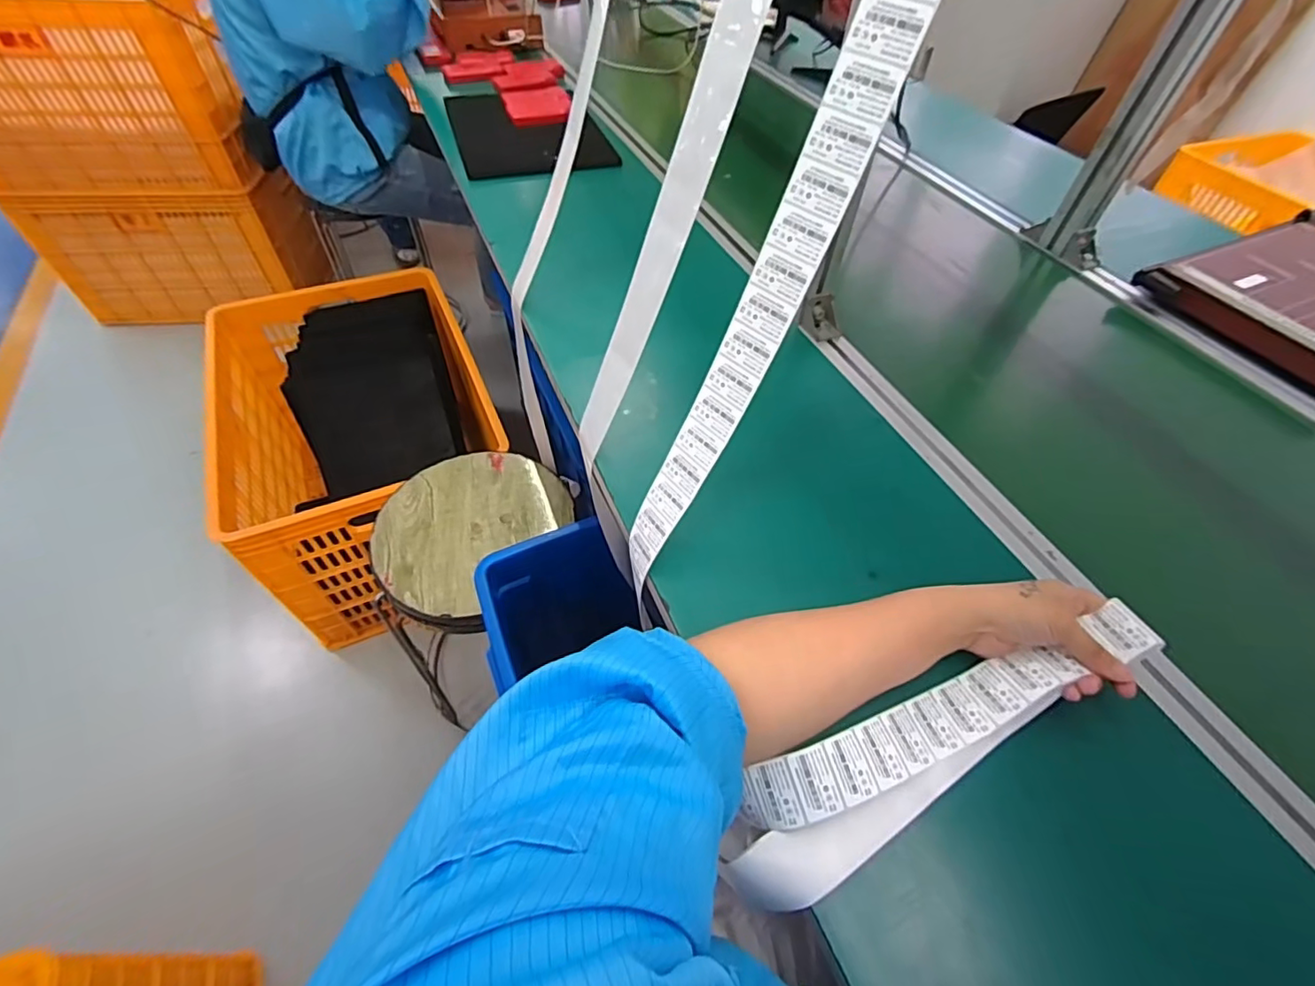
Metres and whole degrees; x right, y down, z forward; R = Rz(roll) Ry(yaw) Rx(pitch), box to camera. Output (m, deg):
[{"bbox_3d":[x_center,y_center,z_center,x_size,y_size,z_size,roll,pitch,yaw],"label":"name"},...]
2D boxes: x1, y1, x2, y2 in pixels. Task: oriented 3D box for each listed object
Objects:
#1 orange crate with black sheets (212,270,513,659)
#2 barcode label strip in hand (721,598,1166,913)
[{"bbox_3d":[-0.615,-0.120,1.256,0.465,0.393,0.671,-19,55,-18],"label":"orange crate with black sheets"},{"bbox_3d":[0.191,0.161,0.379,0.319,0.035,0.068,-23,56,-14],"label":"barcode label strip in hand"}]

